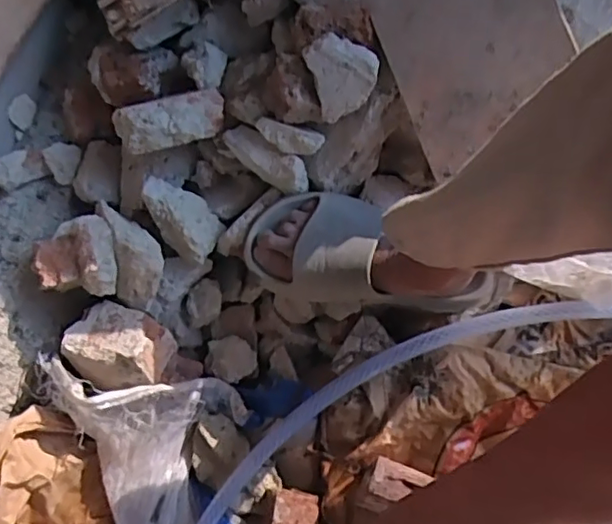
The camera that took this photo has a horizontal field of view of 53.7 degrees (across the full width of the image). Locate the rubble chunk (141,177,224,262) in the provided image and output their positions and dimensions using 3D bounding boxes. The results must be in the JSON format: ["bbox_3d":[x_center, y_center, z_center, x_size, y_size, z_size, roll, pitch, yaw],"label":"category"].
[{"bbox_3d":[-0.138,-0.051,0.673,0.100,0.033,0.054,48,54,-18],"label":"rubble chunk"}]

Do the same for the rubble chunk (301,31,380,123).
[{"bbox_3d":[0.036,-0.184,0.592,0.058,0.056,0.060,-24,74,-8],"label":"rubble chunk"}]

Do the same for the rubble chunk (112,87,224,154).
[{"bbox_3d":[-0.139,-0.146,0.622,0.109,0.036,0.044,-14,73,-5],"label":"rubble chunk"}]

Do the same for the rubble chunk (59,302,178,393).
[{"bbox_3d":[-0.200,0.091,0.644,0.106,0.061,0.085,24,74,7],"label":"rubble chunk"}]

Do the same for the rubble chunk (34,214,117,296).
[{"bbox_3d":[-0.237,-0.007,0.635,0.078,0.042,0.079,-1,73,-1],"label":"rubble chunk"}]

